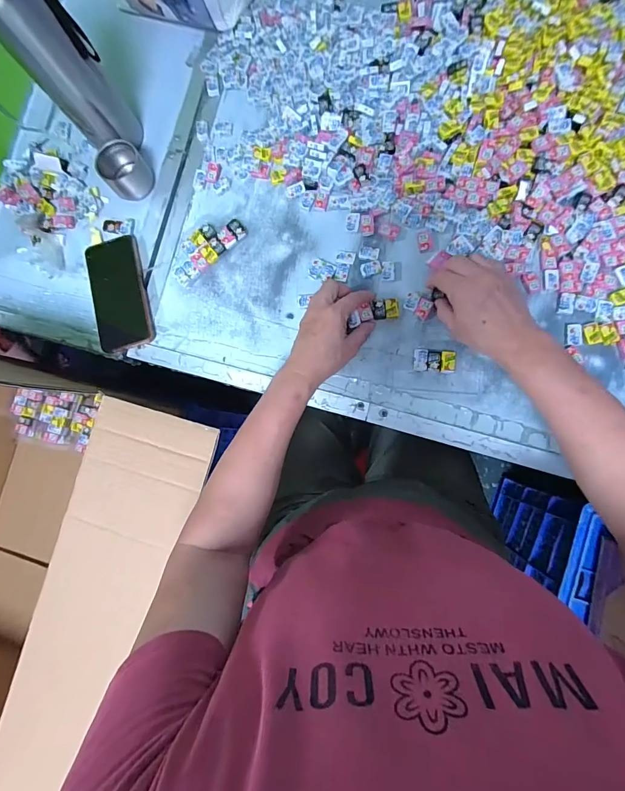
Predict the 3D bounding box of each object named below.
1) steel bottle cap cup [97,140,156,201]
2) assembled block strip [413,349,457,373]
[{"bbox_3d":[-0.271,-0.326,0.545,0.061,0.045,0.056,-1,85,7],"label":"steel bottle cap cup"},{"bbox_3d":[0.159,-0.045,0.488,0.053,0.009,0.029,5,86,7],"label":"assembled block strip"}]

